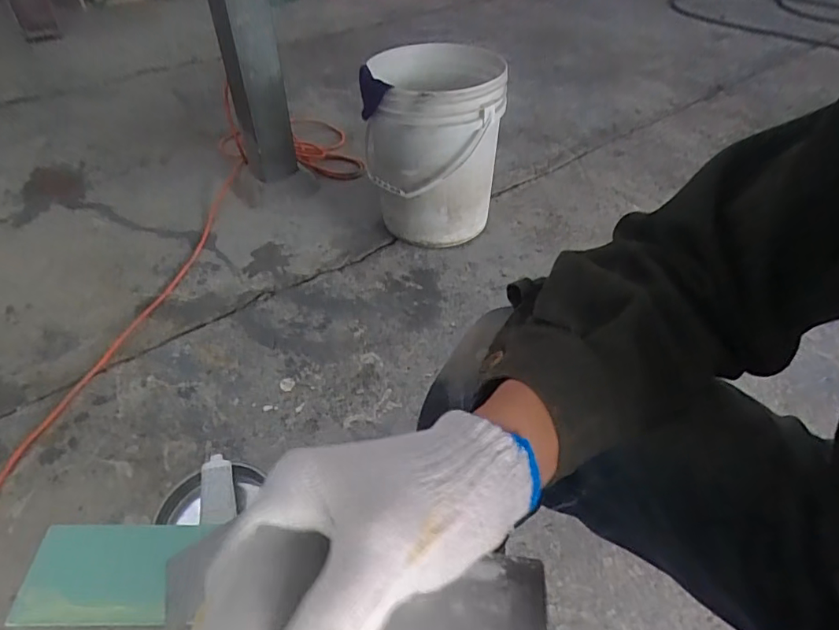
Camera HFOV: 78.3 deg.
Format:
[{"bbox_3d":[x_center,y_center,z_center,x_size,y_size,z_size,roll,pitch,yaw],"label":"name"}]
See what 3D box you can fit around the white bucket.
[{"bbox_3d":[0.034,-0.392,1.204,0.279,0.390,0.296,1,47,-1],"label":"white bucket"}]

